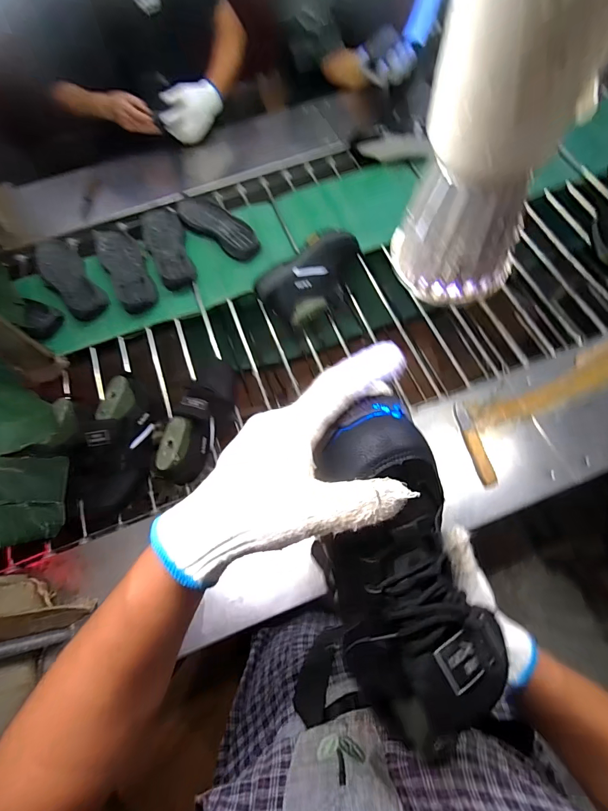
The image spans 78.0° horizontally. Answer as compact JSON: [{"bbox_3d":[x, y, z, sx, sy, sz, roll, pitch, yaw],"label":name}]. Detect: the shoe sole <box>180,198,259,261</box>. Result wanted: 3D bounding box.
[{"bbox_3d":[-0.237,-0.484,1.003,0.103,0.023,0.294,-42,73,-15],"label":"shoe sole"}]

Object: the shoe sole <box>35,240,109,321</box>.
[{"bbox_3d":[-0.600,-0.327,0.955,0.101,0.021,0.293,-35,71,-13],"label":"shoe sole"}]

